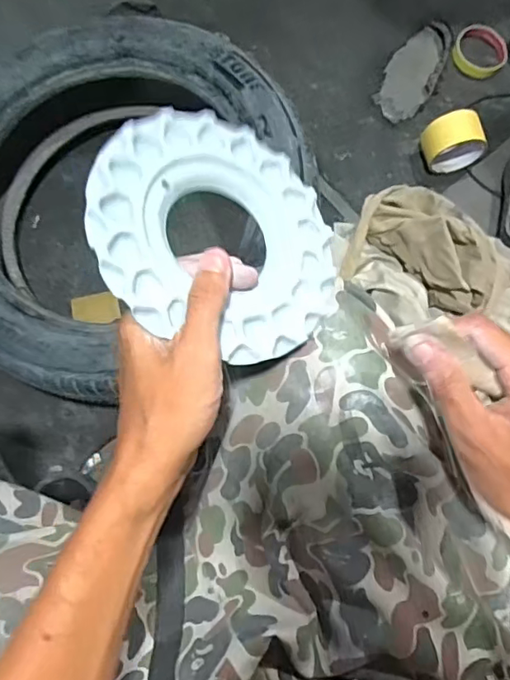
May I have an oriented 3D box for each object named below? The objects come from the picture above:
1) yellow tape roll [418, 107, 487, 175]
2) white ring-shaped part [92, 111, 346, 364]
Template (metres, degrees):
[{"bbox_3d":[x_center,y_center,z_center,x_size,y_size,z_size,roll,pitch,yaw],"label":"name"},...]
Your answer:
[{"bbox_3d":[0.295,-0.294,0.814,0.081,0.075,0.063,-12,76,-1],"label":"yellow tape roll"},{"bbox_3d":[-0.015,-0.068,0.350,0.161,0.009,0.163,11,67,-27],"label":"white ring-shaped part"}]

